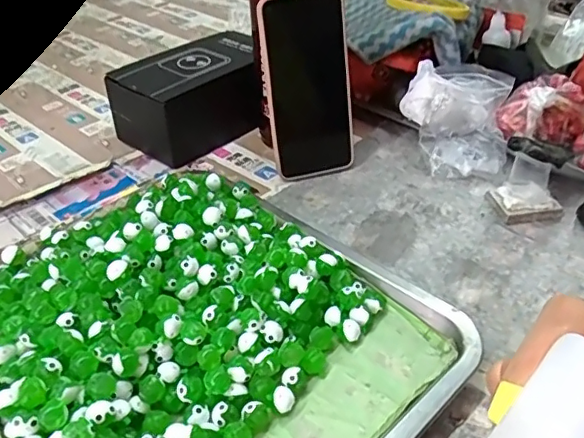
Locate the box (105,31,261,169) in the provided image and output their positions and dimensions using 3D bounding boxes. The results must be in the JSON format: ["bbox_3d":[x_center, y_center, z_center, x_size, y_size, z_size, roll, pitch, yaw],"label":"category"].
[{"bbox_3d":[-0.103,-0.135,0.603,0.096,0.076,0.160,25,45,31],"label":"box"}]

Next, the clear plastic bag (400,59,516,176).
[{"bbox_3d":[0.159,-0.101,0.549,0.101,0.070,0.111,7,39,12],"label":"clear plastic bag"}]

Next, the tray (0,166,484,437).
[{"bbox_3d":[-0.069,0.070,0.357,0.253,0.043,0.296,-32,47,-33],"label":"tray"}]

